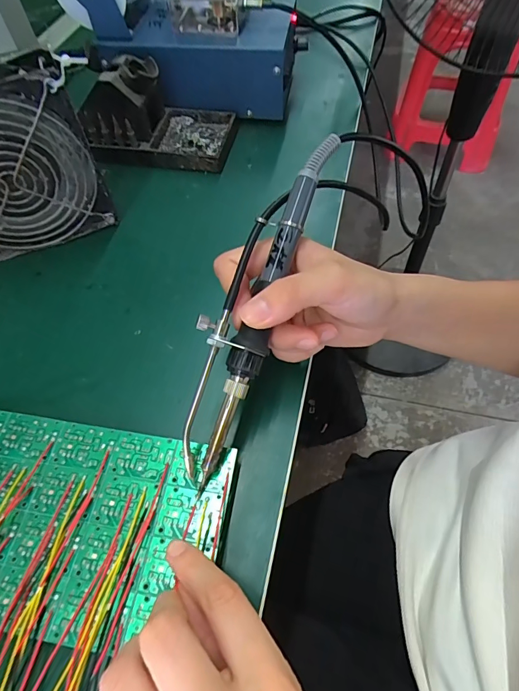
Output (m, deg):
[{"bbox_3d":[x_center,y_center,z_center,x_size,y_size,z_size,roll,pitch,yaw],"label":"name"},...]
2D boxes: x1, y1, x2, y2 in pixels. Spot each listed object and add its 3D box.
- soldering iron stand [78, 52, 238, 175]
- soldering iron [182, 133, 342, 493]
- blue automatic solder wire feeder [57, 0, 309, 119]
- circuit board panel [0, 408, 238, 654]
[{"bbox_3d":[-0.093,-0.215,0.378,0.129,0.071,0.078,5,59,5],"label":"soldering iron stand"},{"bbox_3d":[-0.004,-0.025,0.226,0.034,0.022,0.205,19,84,13],"label":"soldering iron"},{"bbox_3d":[-0.071,-0.300,0.391,0.210,0.131,0.104,9,59,7],"label":"blue automatic solder wire feeder"},{"bbox_3d":[-0.107,0.089,0.215,0.171,0.007,0.101,7,59,6],"label":"circuit board panel"}]

